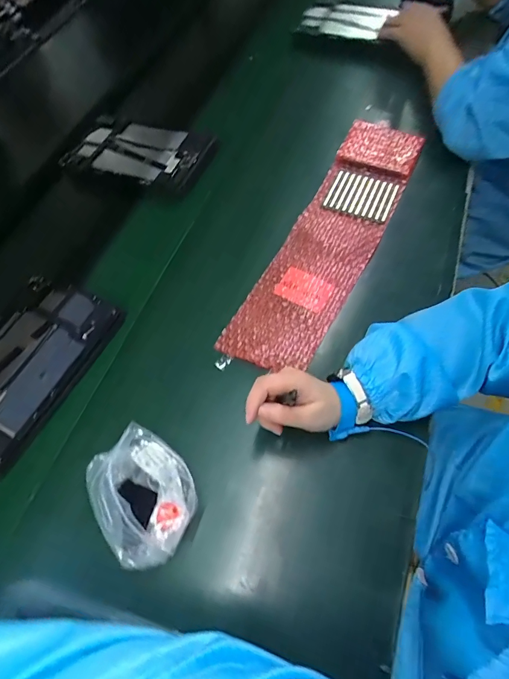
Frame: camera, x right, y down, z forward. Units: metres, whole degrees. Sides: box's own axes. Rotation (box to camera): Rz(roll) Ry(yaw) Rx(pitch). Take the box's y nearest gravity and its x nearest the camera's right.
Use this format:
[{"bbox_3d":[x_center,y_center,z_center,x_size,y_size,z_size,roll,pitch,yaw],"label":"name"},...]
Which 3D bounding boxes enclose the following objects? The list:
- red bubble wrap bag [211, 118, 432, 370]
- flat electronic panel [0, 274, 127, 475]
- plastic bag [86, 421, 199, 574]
[{"bbox_3d":[0.114,-0.154,0.552,0.120,0.028,0.458,25,67,14],"label":"red bubble wrap bag"},{"bbox_3d":[-0.293,0.030,0.488,0.150,0.019,0.235,25,67,14],"label":"flat electronic panel"},{"bbox_3d":[-0.110,0.153,0.379,0.091,0.075,0.114,-36,65,-11],"label":"plastic bag"}]

